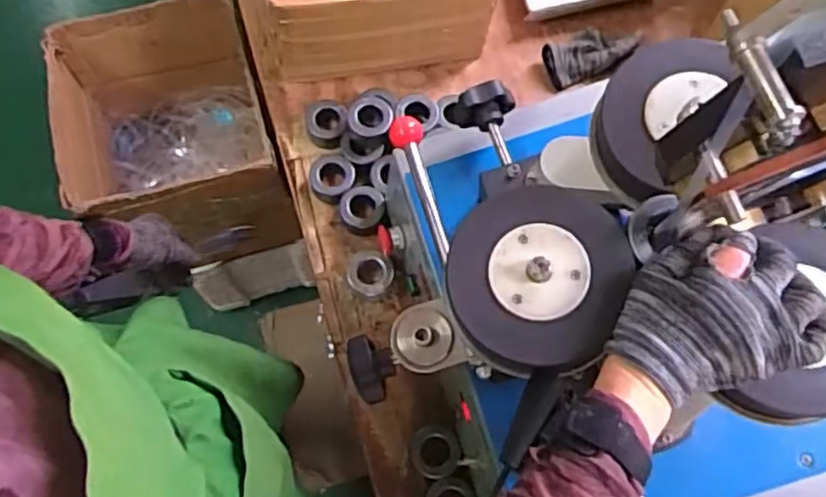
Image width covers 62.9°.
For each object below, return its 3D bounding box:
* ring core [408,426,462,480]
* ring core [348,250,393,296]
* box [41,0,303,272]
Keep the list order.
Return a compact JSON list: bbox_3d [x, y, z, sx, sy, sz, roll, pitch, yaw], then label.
[{"bbox_3d":[0.028,0.248,0.819,0.060,0.024,0.059,-6,74,25],"label":"ring core"},{"bbox_3d":[-0.056,0.032,0.892,0.058,0.034,0.063,1,71,-2],"label":"ring core"},{"bbox_3d":[-0.386,-0.166,1.135,0.285,0.323,0.325,-15,72,-8],"label":"box"}]

